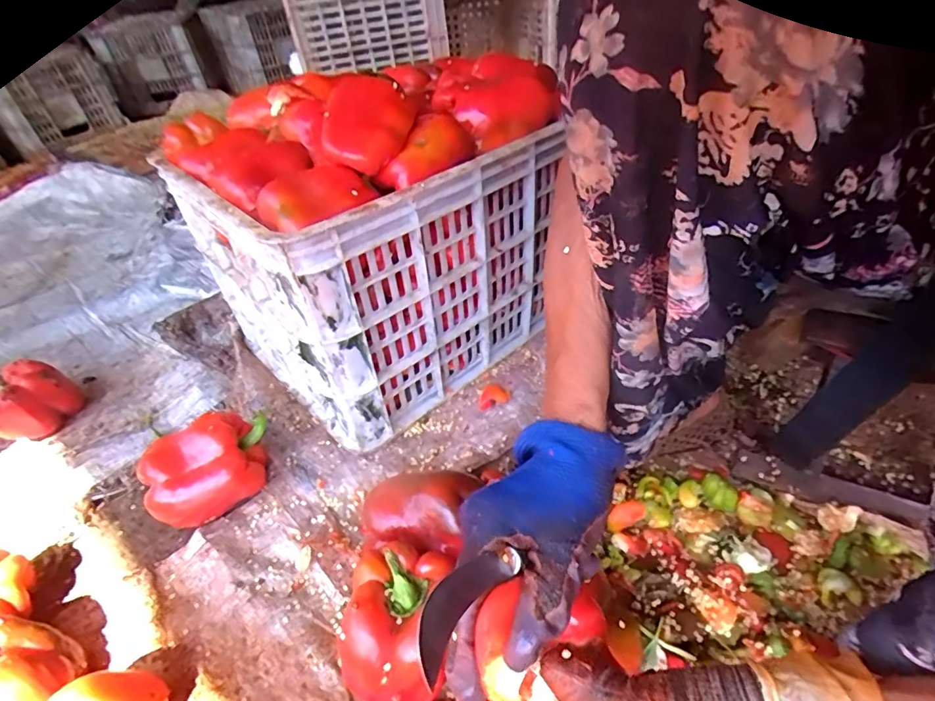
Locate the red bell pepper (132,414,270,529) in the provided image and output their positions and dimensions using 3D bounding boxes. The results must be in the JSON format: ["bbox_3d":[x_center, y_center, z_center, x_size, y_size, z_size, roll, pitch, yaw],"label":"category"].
[{"bbox_3d":[-0.273,0.124,0.520,0.128,0.091,0.094,-29,47,-23],"label":"red bell pepper"}]

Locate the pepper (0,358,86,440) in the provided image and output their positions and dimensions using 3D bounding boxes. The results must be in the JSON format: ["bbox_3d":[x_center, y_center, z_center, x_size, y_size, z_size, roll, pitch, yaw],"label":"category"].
[{"bbox_3d":[-0.582,0.066,0.638,0.078,0.079,0.107,19,48,26],"label":"pepper"}]

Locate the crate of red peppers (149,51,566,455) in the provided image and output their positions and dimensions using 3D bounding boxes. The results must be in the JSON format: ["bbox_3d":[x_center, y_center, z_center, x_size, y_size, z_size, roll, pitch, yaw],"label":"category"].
[{"bbox_3d":[-0.109,-0.146,0.616,0.355,0.329,0.300,-35,49,-28],"label":"crate of red peppers"}]

